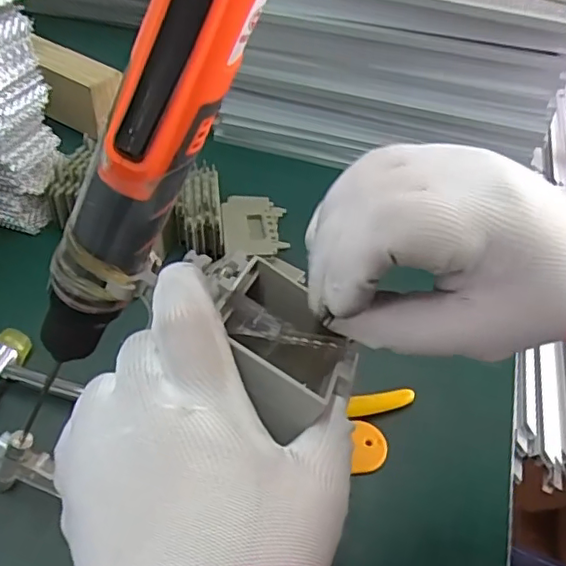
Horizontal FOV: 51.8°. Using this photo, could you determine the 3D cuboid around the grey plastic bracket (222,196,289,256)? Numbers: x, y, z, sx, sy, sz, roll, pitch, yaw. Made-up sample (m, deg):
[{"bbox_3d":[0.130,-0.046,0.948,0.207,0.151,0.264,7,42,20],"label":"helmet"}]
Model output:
[{"bbox_3d":[-0.027,-0.052,0.536,0.058,0.014,0.100,6,36,-8],"label":"grey plastic bracket"}]

